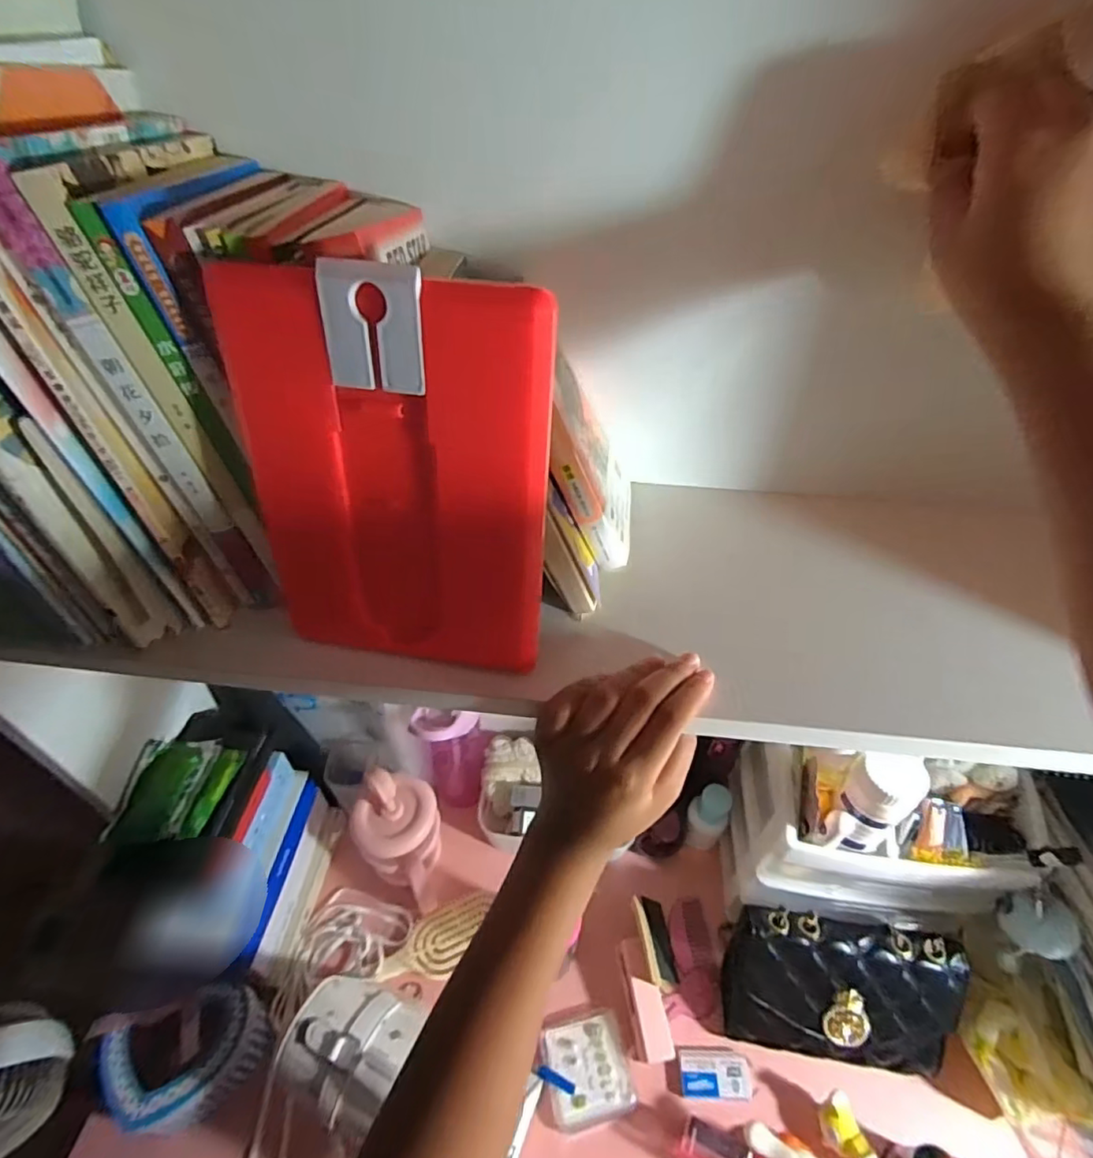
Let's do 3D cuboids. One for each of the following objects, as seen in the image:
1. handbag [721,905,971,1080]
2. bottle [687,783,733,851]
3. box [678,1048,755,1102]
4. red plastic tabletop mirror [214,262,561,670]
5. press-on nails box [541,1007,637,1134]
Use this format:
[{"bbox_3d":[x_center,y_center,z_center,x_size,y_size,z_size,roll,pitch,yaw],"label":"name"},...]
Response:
[{"bbox_3d":[0.291,0.410,0.565,0.206,0.112,0.098,9,45,8],"label":"handbag"},{"bbox_3d":[0.197,0.289,0.692,0.047,0.086,0.045,1,44,-1],"label":"bottle"},{"bbox_3d":[0.169,0.493,0.567,0.069,0.010,0.039,1,44,-1],"label":"box"},{"bbox_3d":[-0.074,-0.039,0.276,0.147,0.194,0.009,8,33,7],"label":"red plastic tabletop mirror"},{"bbox_3d":[0.041,0.492,0.574,0.081,0.008,0.087,-10,45,-11],"label":"press-on nails box"}]

